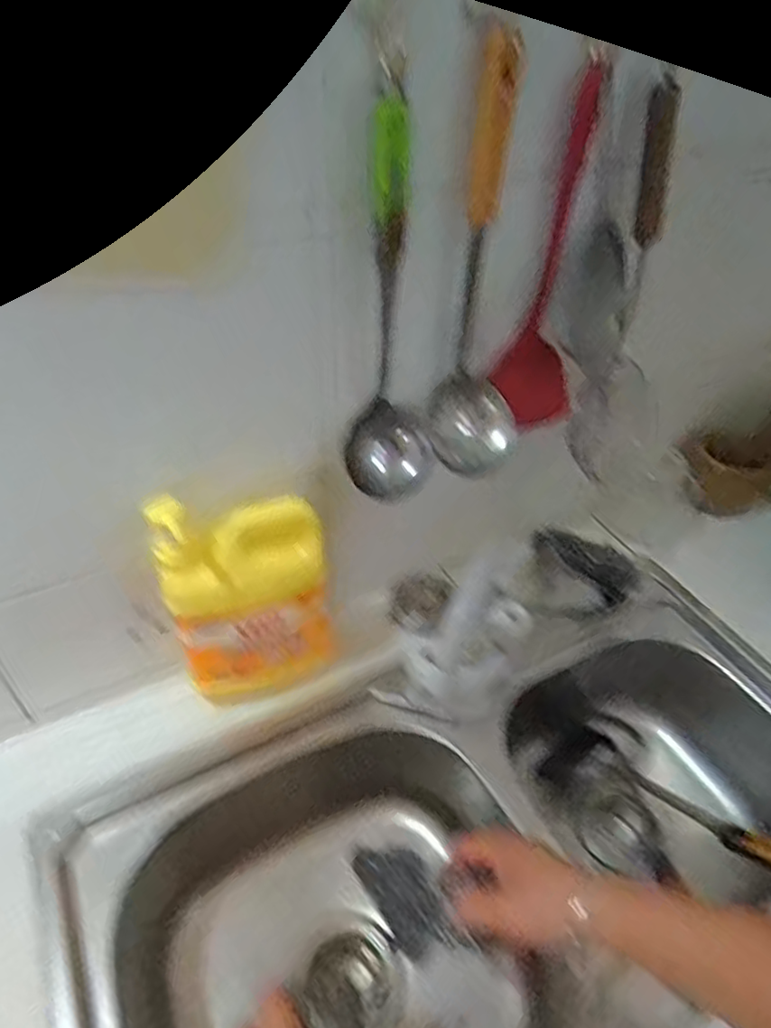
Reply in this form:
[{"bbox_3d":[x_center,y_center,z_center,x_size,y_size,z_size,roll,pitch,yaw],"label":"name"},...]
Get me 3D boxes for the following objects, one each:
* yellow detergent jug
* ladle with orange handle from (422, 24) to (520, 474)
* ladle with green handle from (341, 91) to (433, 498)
[{"bbox_3d":[-0.124,0.083,0.609,0.147,0.242,0.062,-7,43,-11],"label":"yellow detergent jug"},{"bbox_3d":[0.086,-0.184,0.533,0.082,0.332,0.056,10,43,9],"label":"ladle with orange handle"},{"bbox_3d":[0.007,-0.149,0.515,0.073,0.303,0.058,7,43,5],"label":"ladle with green handle"}]

